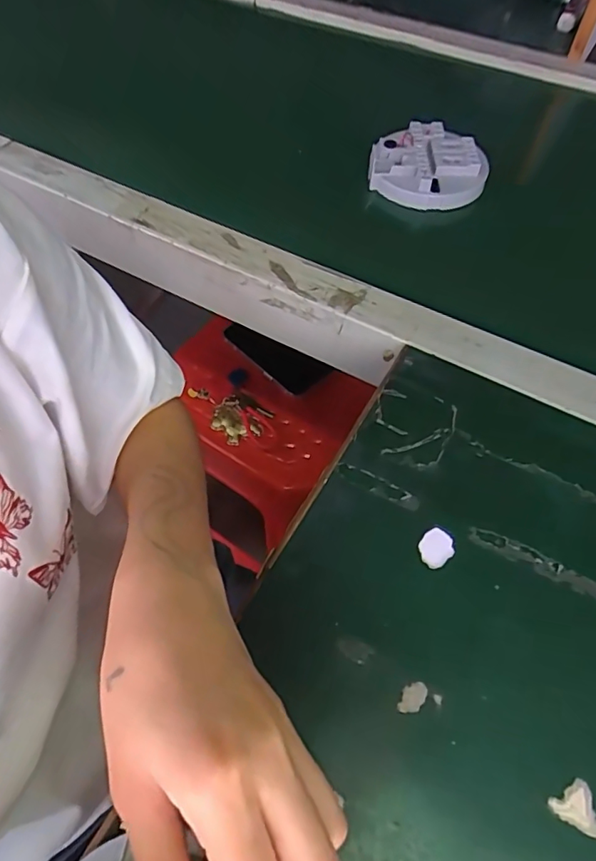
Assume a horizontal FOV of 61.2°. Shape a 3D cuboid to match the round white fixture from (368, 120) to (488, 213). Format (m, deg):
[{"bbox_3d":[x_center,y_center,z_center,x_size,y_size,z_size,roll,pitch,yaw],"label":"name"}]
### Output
[{"bbox_3d":[0.118,-0.234,0.447,0.097,0.026,0.090,0,59,0],"label":"round white fixture"}]

